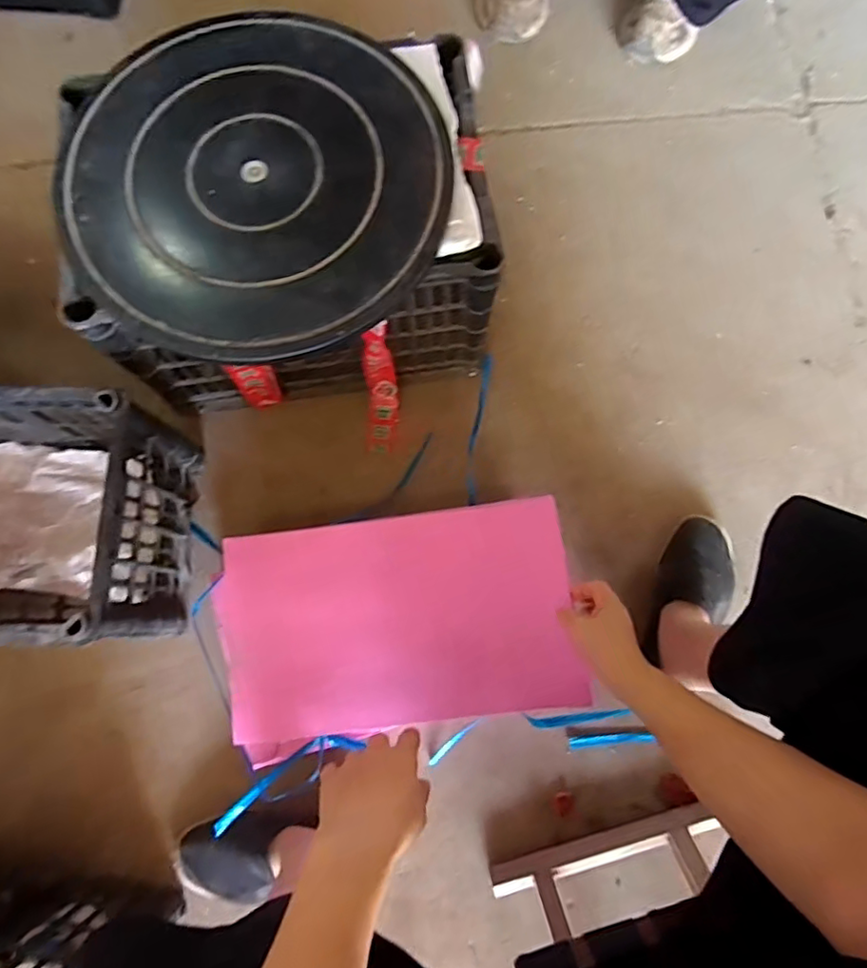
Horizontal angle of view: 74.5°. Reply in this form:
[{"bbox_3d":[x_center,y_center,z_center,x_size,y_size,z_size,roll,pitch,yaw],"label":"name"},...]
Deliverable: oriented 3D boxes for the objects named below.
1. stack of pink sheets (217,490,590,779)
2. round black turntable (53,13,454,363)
[{"bbox_3d":[-0.040,0.160,0.677,0.399,0.041,0.251,-12,78,-1],"label":"stack of pink sheets"},{"bbox_3d":[-0.176,-0.302,0.568,0.367,0.020,0.369,0,79,0],"label":"round black turntable"}]

